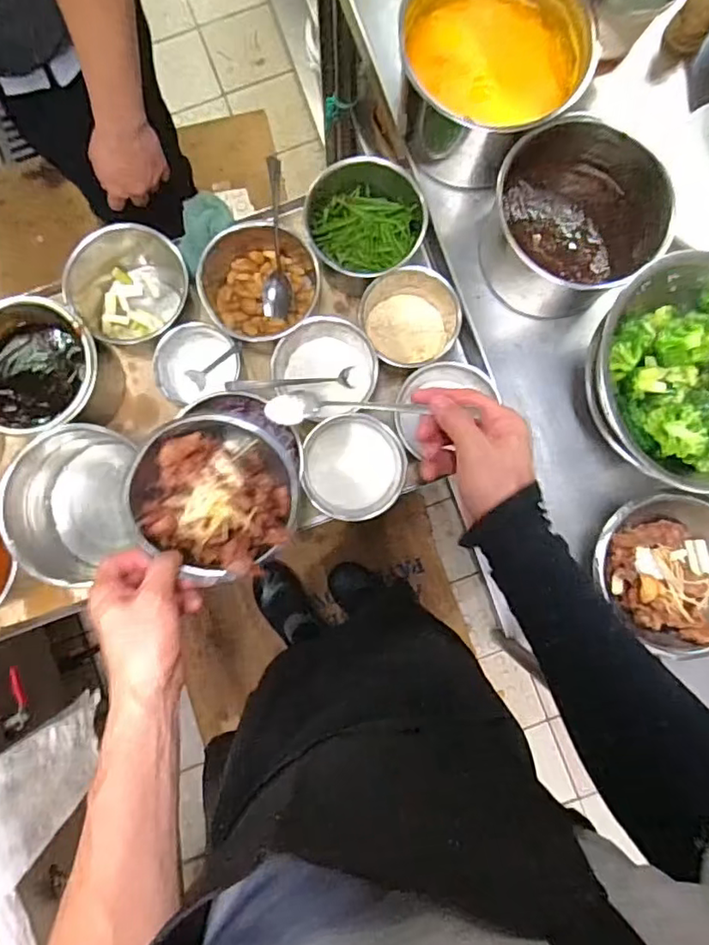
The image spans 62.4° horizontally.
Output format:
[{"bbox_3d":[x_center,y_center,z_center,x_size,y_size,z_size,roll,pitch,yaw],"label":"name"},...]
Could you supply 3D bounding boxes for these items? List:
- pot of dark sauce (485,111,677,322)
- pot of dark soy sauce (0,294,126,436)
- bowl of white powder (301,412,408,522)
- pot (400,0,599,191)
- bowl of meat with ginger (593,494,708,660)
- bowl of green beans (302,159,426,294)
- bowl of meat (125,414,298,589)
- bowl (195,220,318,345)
[{"bbox_3d":[0.219,-0.270,0.622,0.163,0.111,0.175,0,86,-1],"label":"pot of dark sauce"},{"bbox_3d":[-0.369,-0.116,0.696,0.145,0.112,0.149,0,86,-1],"label":"pot of dark soy sauce"},{"bbox_3d":[-0.003,-0.004,0.680,0.117,0.068,0.116,0,86,-1],"label":"bowl of white powder"},{"bbox_3d":[0.142,-0.426,0.625,0.181,0.104,0.180,0,86,-1],"label":"pot"},{"bbox_3d":[0.338,0.101,0.621,0.141,0.071,0.173,-44,88,-3],"label":"bowl of meat with ginger"},{"bbox_3d":[0.012,-0.293,0.711,0.138,0.085,0.121,14,86,0],"label":"bowl of green beans"},{"bbox_3d":[-0.141,0.021,0.586,0.166,0.062,0.150,31,86,1],"label":"bowl of meat"},{"bbox_3d":[-0.121,-0.234,0.712,0.130,0.073,0.140,0,86,-1],"label":"bowl"}]

